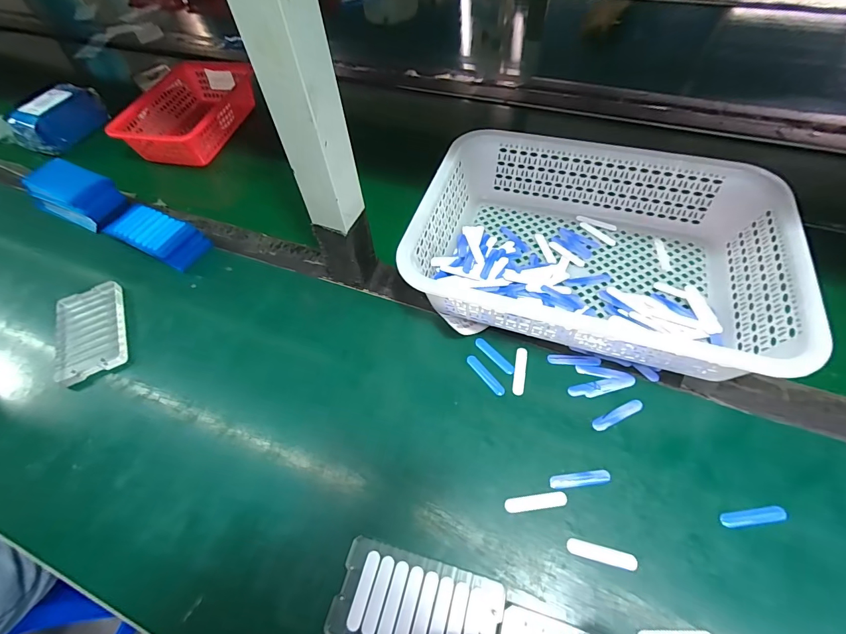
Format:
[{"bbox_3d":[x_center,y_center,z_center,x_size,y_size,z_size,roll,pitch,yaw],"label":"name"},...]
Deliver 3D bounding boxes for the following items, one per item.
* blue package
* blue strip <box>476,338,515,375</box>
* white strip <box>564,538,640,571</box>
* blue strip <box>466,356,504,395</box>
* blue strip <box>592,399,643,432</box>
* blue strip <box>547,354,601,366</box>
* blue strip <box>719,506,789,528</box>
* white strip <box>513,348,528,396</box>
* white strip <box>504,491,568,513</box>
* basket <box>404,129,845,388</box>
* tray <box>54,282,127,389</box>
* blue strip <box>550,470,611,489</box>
[{"bbox_3d":[-0.628,-0.339,0.688,0.058,0.078,0.143,19,60,16],"label":"blue package"},{"bbox_3d":[0.073,0.039,0.405,0.011,0.004,0.050,-37,62,-18],"label":"blue strip"},{"bbox_3d":[0.140,0.186,0.309,0.051,0.004,0.012,11,58,11],"label":"white strip"},{"bbox_3d":[0.062,0.058,0.395,0.010,0.004,0.050,-34,61,-17],"label":"blue strip"},{"bbox_3d":[0.181,0.090,0.365,0.052,0.004,0.013,-24,58,-11],"label":"blue strip"},{"bbox_3d":[0.152,0.043,0.397,0.050,0.004,0.011,3,57,6],"label":"blue strip"},{"bbox_3d":[0.266,0.161,0.317,0.052,0.005,0.011,-8,56,-1],"label":"blue strip"},{"bbox_3d":[0.097,0.053,0.395,0.012,0.004,0.051,9,58,10],"label":"white strip"},{"bbox_3d":[0.095,0.156,0.332,0.051,0.004,0.012,-9,56,-1],"label":"white strip"},{"bbox_3d":[0.179,-0.077,0.429,0.357,0.082,0.251,14,59,13],"label":"basket"},{"bbox_3d":[-0.382,0.016,0.452,0.067,0.015,0.119,-24,58,-11],"label":"tray"},{"bbox_3d":[0.135,0.139,0.339,0.050,0.004,0.012,-7,56,0],"label":"blue strip"}]

